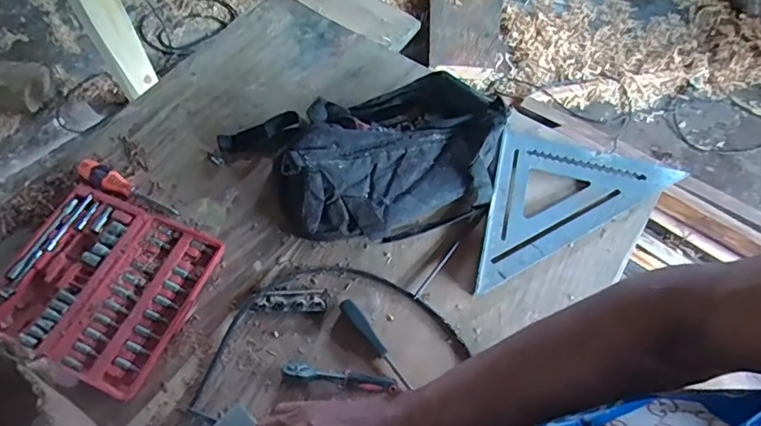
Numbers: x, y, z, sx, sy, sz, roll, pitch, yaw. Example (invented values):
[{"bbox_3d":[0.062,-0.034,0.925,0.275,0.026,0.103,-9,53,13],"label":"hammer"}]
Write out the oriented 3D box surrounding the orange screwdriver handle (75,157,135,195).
[{"bbox_3d":[-0.432,-0.053,0.804,0.104,0.025,0.035,28,63,15],"label":"orange screwdriver handle"}]

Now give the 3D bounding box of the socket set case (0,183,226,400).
[{"bbox_3d":[-0.384,0.097,0.716,0.254,0.026,0.233,21,61,11],"label":"socket set case"}]

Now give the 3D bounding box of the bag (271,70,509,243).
[{"bbox_3d":[0.012,-0.091,0.801,0.355,0.080,0.250,-17,61,-11],"label":"bag"}]

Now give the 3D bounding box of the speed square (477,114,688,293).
[{"bbox_3d":[0.262,-0.060,0.827,0.382,0.019,0.228,-26,64,-16],"label":"speed square"}]

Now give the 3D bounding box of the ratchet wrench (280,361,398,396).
[{"bbox_3d":[-0.052,0.212,0.660,0.146,0.018,0.023,9,60,4],"label":"ratchet wrench"}]

